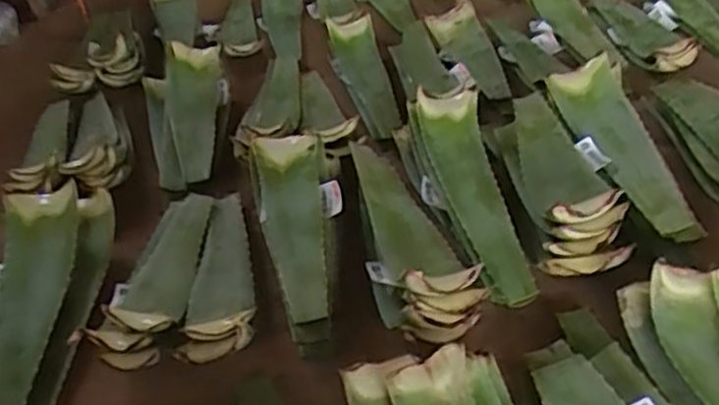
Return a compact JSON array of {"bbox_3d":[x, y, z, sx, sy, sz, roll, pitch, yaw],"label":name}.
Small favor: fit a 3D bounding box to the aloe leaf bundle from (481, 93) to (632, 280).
[{"bbox_3d":[0.303,-0.066,1.196,0.130,0.111,0.429,-10,38,2],"label":"aloe leaf bundle"}]

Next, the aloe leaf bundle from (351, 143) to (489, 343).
[{"bbox_3d":[0.037,0.006,1.138,0.123,0.117,0.506,-16,39,-9],"label":"aloe leaf bundle"}]

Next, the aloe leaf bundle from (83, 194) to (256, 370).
[{"bbox_3d":[-0.276,0.098,1.156,0.224,0.088,0.387,-9,39,-1],"label":"aloe leaf bundle"}]

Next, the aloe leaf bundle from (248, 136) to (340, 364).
[{"bbox_3d":[-0.079,0.036,1.145,0.142,0.124,0.392,-14,39,-8],"label":"aloe leaf bundle"}]

